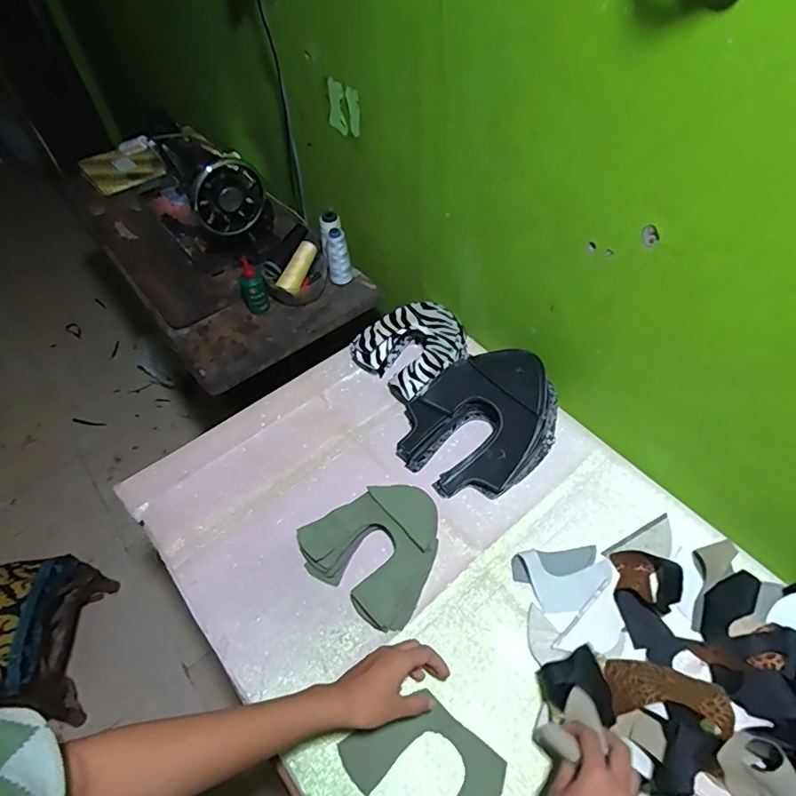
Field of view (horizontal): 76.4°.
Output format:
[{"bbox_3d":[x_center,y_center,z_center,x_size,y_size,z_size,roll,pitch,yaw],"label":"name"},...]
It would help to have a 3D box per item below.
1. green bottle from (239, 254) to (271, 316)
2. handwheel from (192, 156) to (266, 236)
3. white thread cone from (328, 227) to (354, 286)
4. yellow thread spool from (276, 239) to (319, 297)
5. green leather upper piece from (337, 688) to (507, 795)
[{"bbox_3d":[-0.273,-0.215,0.935,0.044,0.107,0.039,-35,59,-20],"label":"green bottle"},{"bbox_3d":[-0.309,-0.365,0.924,0.131,0.136,0.036,-29,62,-31],"label":"handwheel"},{"bbox_3d":[-0.117,-0.278,0.984,0.044,0.099,0.040,-10,54,-3],"label":"white thread cone"},{"bbox_3d":[-0.190,-0.248,0.967,0.034,0.037,0.110,22,78,19],"label":"yellow thread spool"},{"bbox_3d":[0.029,0.405,0.545,0.165,0.004,0.125,33,64,24],"label":"green leather upper piece"}]

